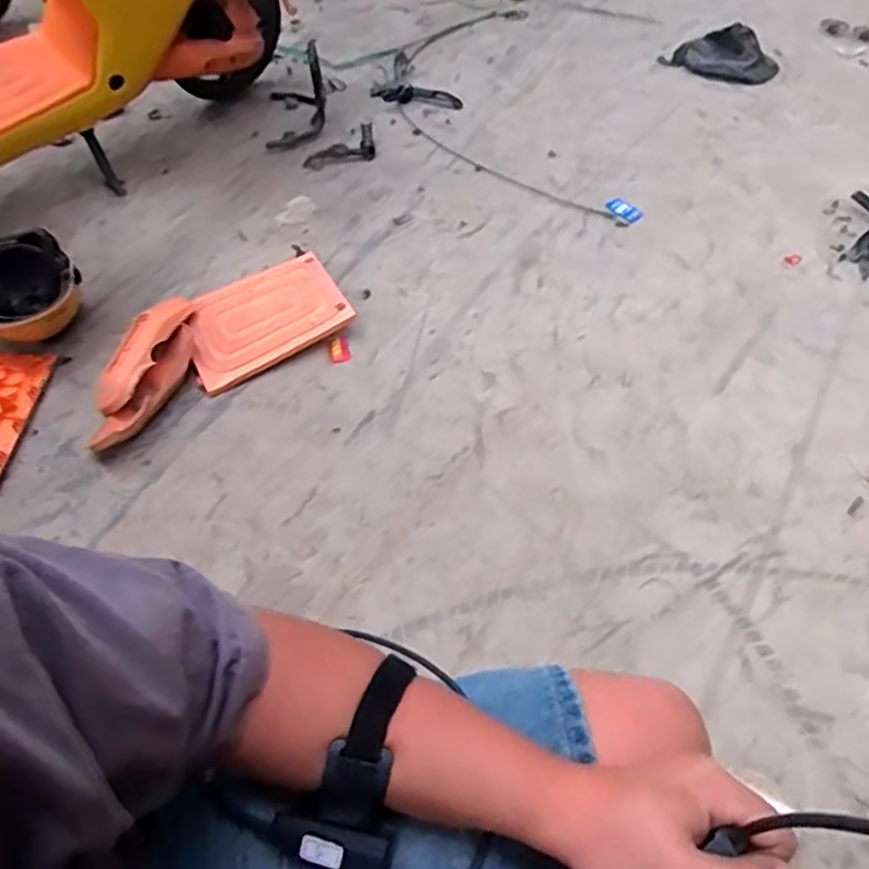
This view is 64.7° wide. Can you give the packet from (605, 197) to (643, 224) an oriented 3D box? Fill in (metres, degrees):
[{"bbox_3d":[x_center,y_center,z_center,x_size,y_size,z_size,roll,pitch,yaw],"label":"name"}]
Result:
[{"bbox_3d":[0.465,-0.547,1.675,0.058,0.013,0.085,-33,56,-23],"label":"packet"}]

